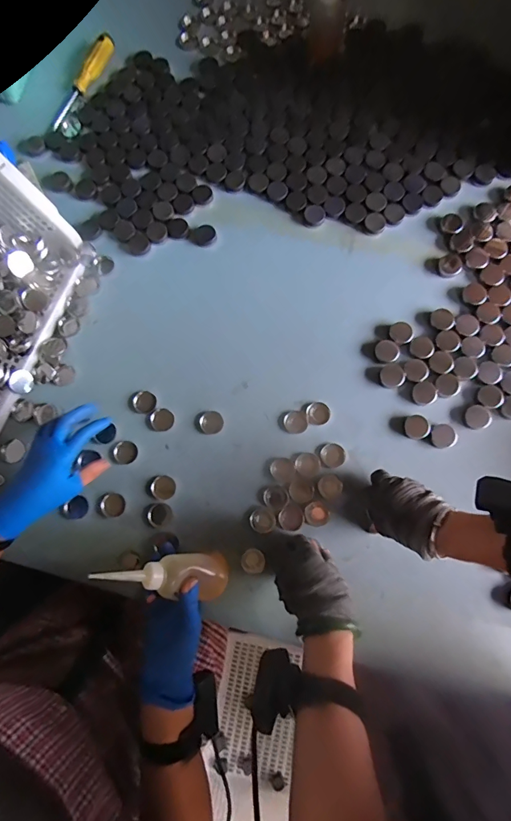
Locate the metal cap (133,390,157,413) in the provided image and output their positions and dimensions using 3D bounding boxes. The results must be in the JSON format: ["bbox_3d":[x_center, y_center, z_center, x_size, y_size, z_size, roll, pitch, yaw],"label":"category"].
[{"bbox_3d":[-0.163,-0.013,0.607,0.033,0.007,0.031,0,79,1],"label":"metal cap"}]

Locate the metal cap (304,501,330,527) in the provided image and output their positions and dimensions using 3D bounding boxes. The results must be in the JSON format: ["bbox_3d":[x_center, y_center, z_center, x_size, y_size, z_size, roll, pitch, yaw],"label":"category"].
[{"bbox_3d":[0.084,0.143,0.567,0.032,0.004,0.034,0,79,1],"label":"metal cap"}]

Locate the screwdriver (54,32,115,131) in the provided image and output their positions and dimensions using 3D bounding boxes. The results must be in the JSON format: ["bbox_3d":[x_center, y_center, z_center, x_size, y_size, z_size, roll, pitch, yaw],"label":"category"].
[{"bbox_3d":[-0.301,-0.570,0.712,0.024,0.029,0.192,26,80,6],"label":"screwdriver"}]

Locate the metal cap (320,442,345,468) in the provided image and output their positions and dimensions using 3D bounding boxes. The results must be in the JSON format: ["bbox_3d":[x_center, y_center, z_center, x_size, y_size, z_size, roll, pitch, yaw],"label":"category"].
[{"bbox_3d":[0.111,0.063,0.586,0.033,0.006,0.033,0,79,1],"label":"metal cap"}]

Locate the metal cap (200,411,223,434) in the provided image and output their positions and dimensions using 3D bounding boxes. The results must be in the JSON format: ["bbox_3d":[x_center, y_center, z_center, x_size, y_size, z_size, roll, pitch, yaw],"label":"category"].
[{"bbox_3d":[-0.064,0.017,0.604,0.032,0.004,0.033,-37,80,-6],"label":"metal cap"}]

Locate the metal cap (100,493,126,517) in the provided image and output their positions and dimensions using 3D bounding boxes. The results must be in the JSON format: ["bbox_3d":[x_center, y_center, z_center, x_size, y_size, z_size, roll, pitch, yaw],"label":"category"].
[{"bbox_3d":[-0.200,0.133,0.581,0.033,0.005,0.031,0,79,1],"label":"metal cap"}]

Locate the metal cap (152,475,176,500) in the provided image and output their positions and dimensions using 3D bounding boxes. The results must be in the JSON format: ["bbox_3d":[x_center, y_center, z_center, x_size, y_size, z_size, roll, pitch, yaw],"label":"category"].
[{"bbox_3d":[-0.130,0.109,0.583,0.031,0.010,0.033,0,79,1],"label":"metal cap"}]

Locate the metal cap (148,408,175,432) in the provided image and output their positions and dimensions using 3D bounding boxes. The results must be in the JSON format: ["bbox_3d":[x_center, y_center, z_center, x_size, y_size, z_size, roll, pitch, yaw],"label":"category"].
[{"bbox_3d":[-0.137,0.013,0.601,0.035,0.010,0.031,1,79,2],"label":"metal cap"}]

